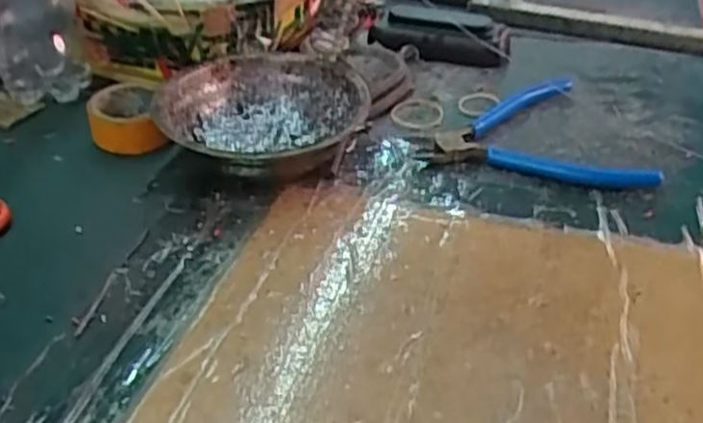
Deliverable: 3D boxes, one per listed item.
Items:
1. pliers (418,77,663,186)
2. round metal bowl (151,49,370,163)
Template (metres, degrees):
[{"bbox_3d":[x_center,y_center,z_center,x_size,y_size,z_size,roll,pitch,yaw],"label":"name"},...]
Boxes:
[{"bbox_3d":[0.126,-0.057,0.507,0.134,0.012,0.119,8,35,10],"label":"pliers"},{"bbox_3d":[-0.054,-0.054,0.476,0.122,0.042,0.125,2,35,2],"label":"round metal bowl"}]

